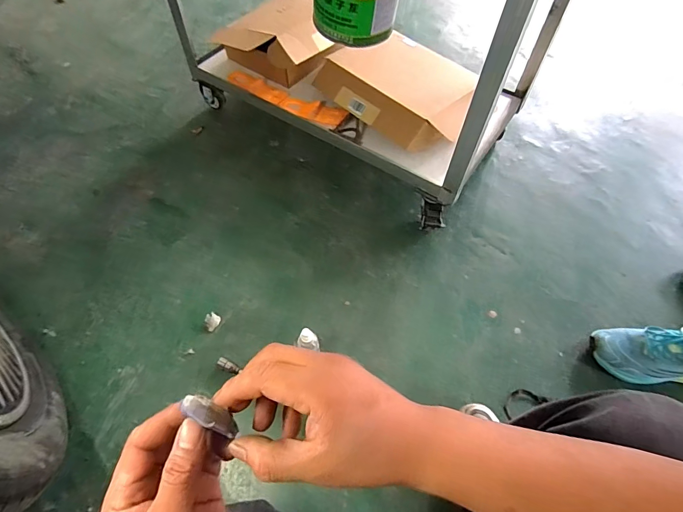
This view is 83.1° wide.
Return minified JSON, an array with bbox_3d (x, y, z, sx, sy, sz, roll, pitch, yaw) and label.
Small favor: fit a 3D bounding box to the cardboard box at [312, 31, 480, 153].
[{"bbox_3d":[0.158,-0.462,1.041,0.431,0.077,0.291,38,65,20],"label":"cardboard box"}]

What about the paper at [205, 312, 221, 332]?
[{"bbox_3d":[-0.302,0.151,0.895,0.031,0.016,0.036,36,66,19],"label":"paper"}]

